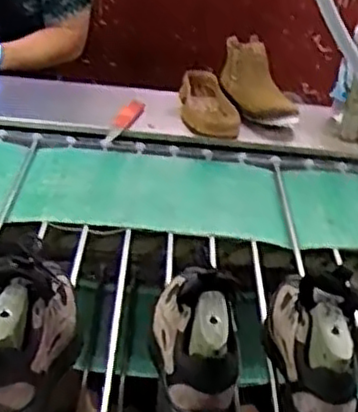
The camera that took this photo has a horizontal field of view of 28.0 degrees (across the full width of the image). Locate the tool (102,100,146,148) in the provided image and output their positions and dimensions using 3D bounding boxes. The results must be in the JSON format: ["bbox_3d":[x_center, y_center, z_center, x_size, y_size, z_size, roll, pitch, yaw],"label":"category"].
[{"bbox_3d":[-0.125,-0.178,1.538,0.049,0.022,0.215,13,30,10],"label":"tool"}]

